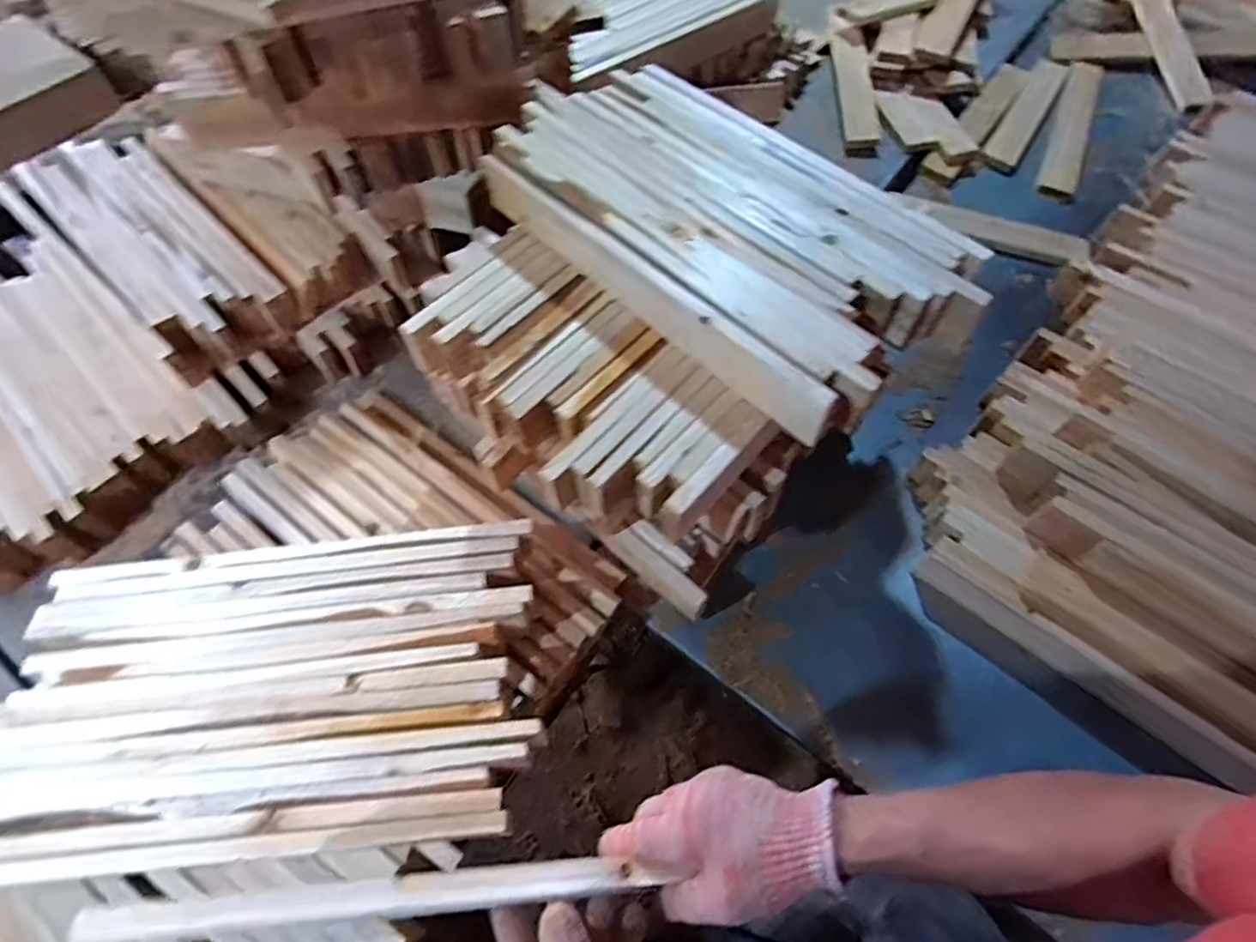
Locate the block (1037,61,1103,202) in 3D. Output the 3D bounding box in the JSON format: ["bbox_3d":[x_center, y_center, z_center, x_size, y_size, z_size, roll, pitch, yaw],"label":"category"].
[{"bbox_3d":[0.988,-0.763,1.366,0.077,0.026,0.492,26,63,11],"label":"block"}]

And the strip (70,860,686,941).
[{"bbox_3d":[-0.160,0.285,0.412,0.360,0.025,0.017,1,61,-10],"label":"strip"}]

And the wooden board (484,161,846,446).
[{"bbox_3d":[0.012,-0.197,0.651,0.025,0.070,0.488,-41,70,-21],"label":"wooden board"}]

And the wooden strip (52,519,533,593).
[{"bbox_3d":[-0.365,0.093,0.686,0.505,0.029,0.027,-5,61,-5],"label":"wooden strip"}]

